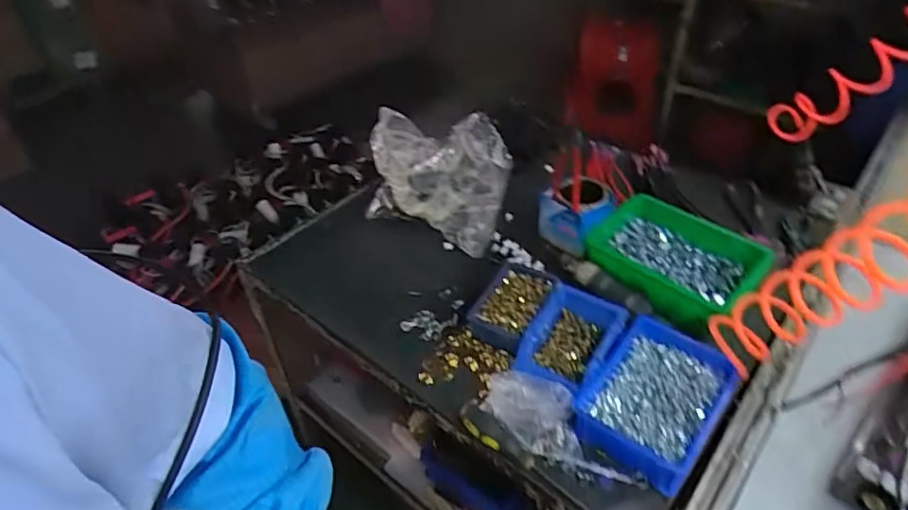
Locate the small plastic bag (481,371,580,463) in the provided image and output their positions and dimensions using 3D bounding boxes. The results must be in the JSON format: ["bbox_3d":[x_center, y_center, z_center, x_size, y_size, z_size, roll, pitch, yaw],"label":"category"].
[{"bbox_3d":[0.104,0.206,0.765,0.123,0.039,0.109,5,43,9],"label":"small plastic bag"}]

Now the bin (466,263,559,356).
[{"bbox_3d":[0.089,0.074,0.889,0.100,0.046,0.146,21,47,24],"label":"bin"}]

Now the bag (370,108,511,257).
[{"bbox_3d":[-0.045,-0.156,1.066,0.280,0.171,0.156,22,48,25],"label":"bag"}]

